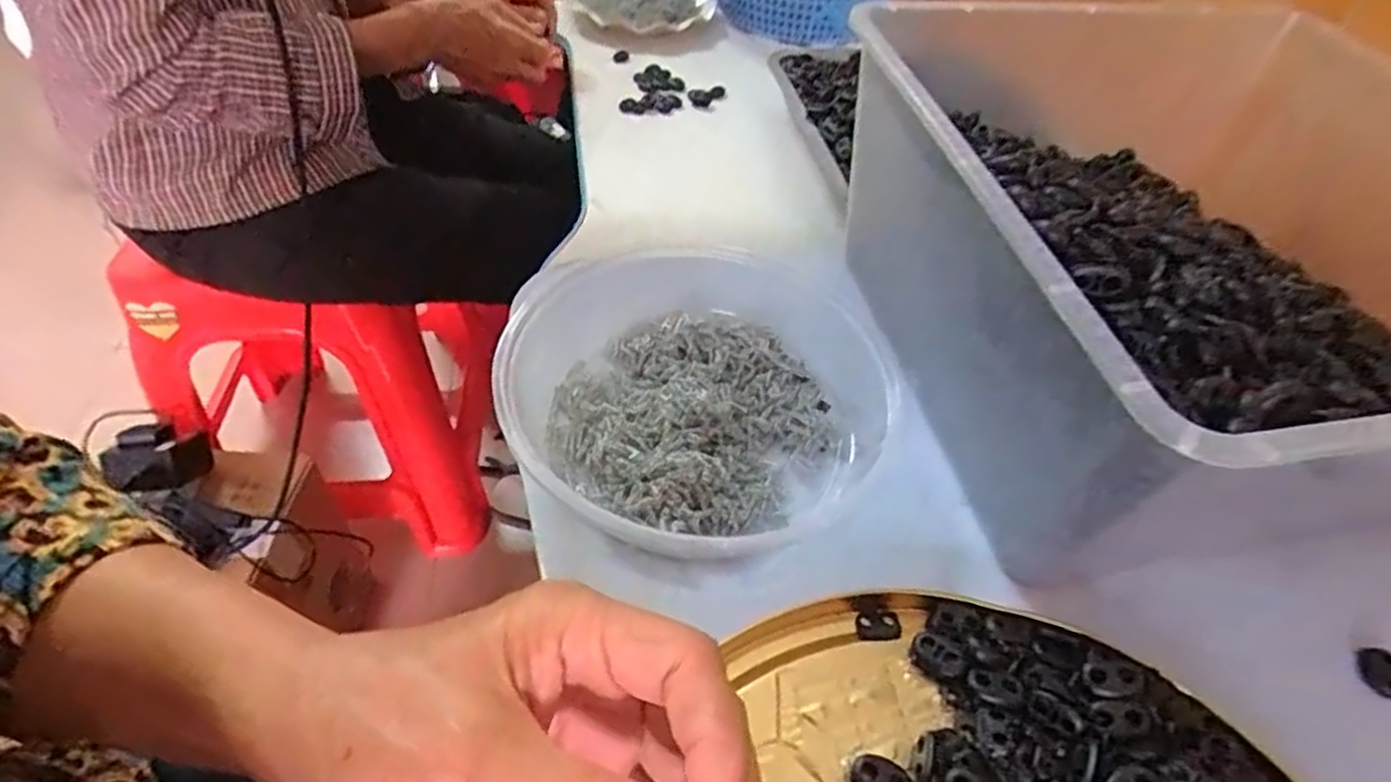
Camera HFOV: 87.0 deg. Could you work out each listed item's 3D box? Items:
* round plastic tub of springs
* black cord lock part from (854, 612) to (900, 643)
[{"bbox_3d":[0.001,-0.007,0.370,0.183,0.050,0.205,4,47,-2],"label":"round plastic tub of springs"},{"bbox_3d":[0.078,0.101,0.313,0.019,0.005,0.012,3,47,-3],"label":"black cord lock part"}]

